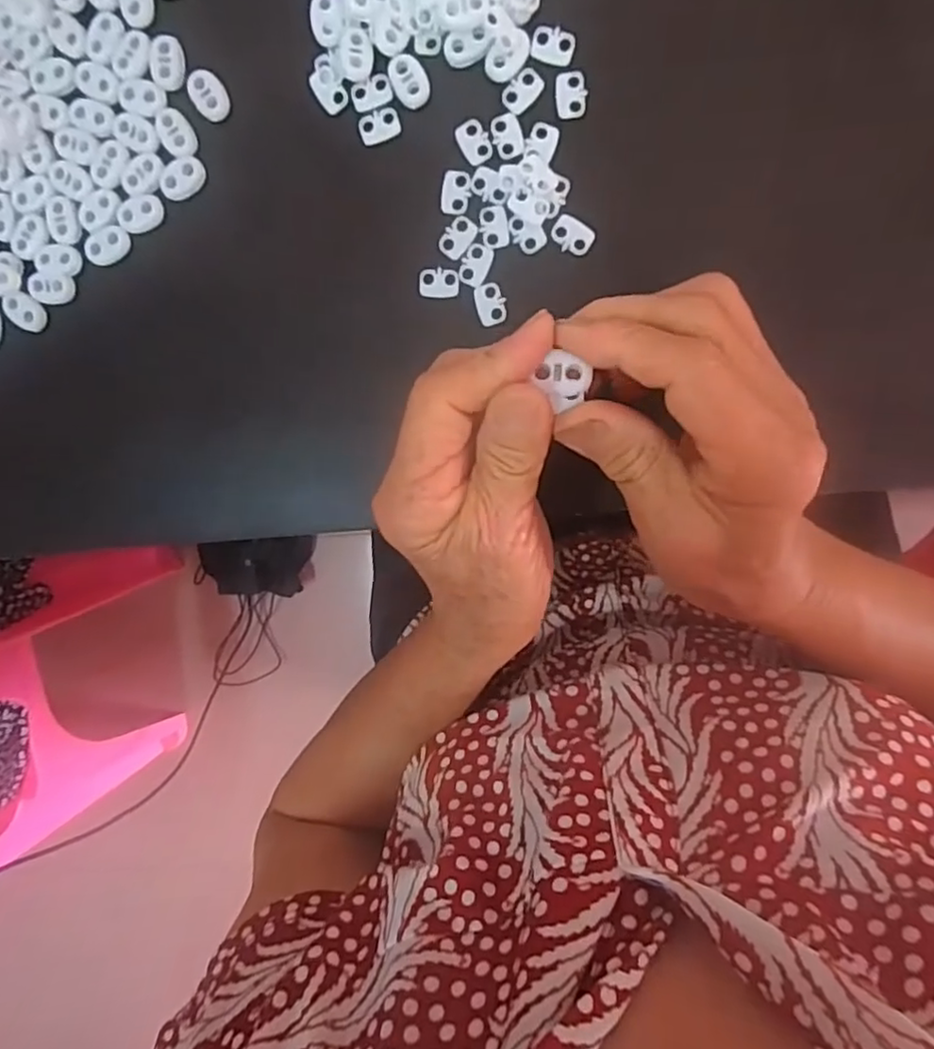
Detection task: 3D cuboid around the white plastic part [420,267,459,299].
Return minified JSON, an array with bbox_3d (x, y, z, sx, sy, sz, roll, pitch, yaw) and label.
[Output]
[{"bbox_3d":[-0.013,-0.113,0.302,0.018,0.004,0.014,3,98,6],"label":"white plastic part"}]

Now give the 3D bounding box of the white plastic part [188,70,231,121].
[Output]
[{"bbox_3d":[-0.120,-0.200,0.300,0.015,0.004,0.022,-31,94,9],"label":"white plastic part"}]

